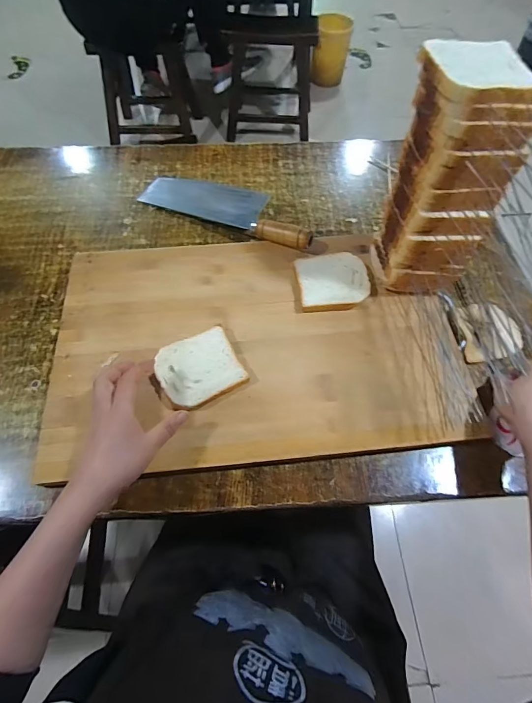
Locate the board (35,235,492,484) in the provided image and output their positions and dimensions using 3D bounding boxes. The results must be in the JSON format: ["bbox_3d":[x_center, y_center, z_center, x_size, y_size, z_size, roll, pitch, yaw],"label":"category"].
[{"bbox_3d":[-0.012,-0.026,0.496,0.528,0.023,0.334,-6,61,-4],"label":"board"}]

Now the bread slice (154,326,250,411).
[{"bbox_3d":[-0.087,0.021,0.472,0.100,0.013,0.090,-27,67,-10],"label":"bread slice"}]

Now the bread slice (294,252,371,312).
[{"bbox_3d":[0.096,-0.103,0.534,0.099,0.009,0.093,-8,65,-1],"label":"bread slice"}]

